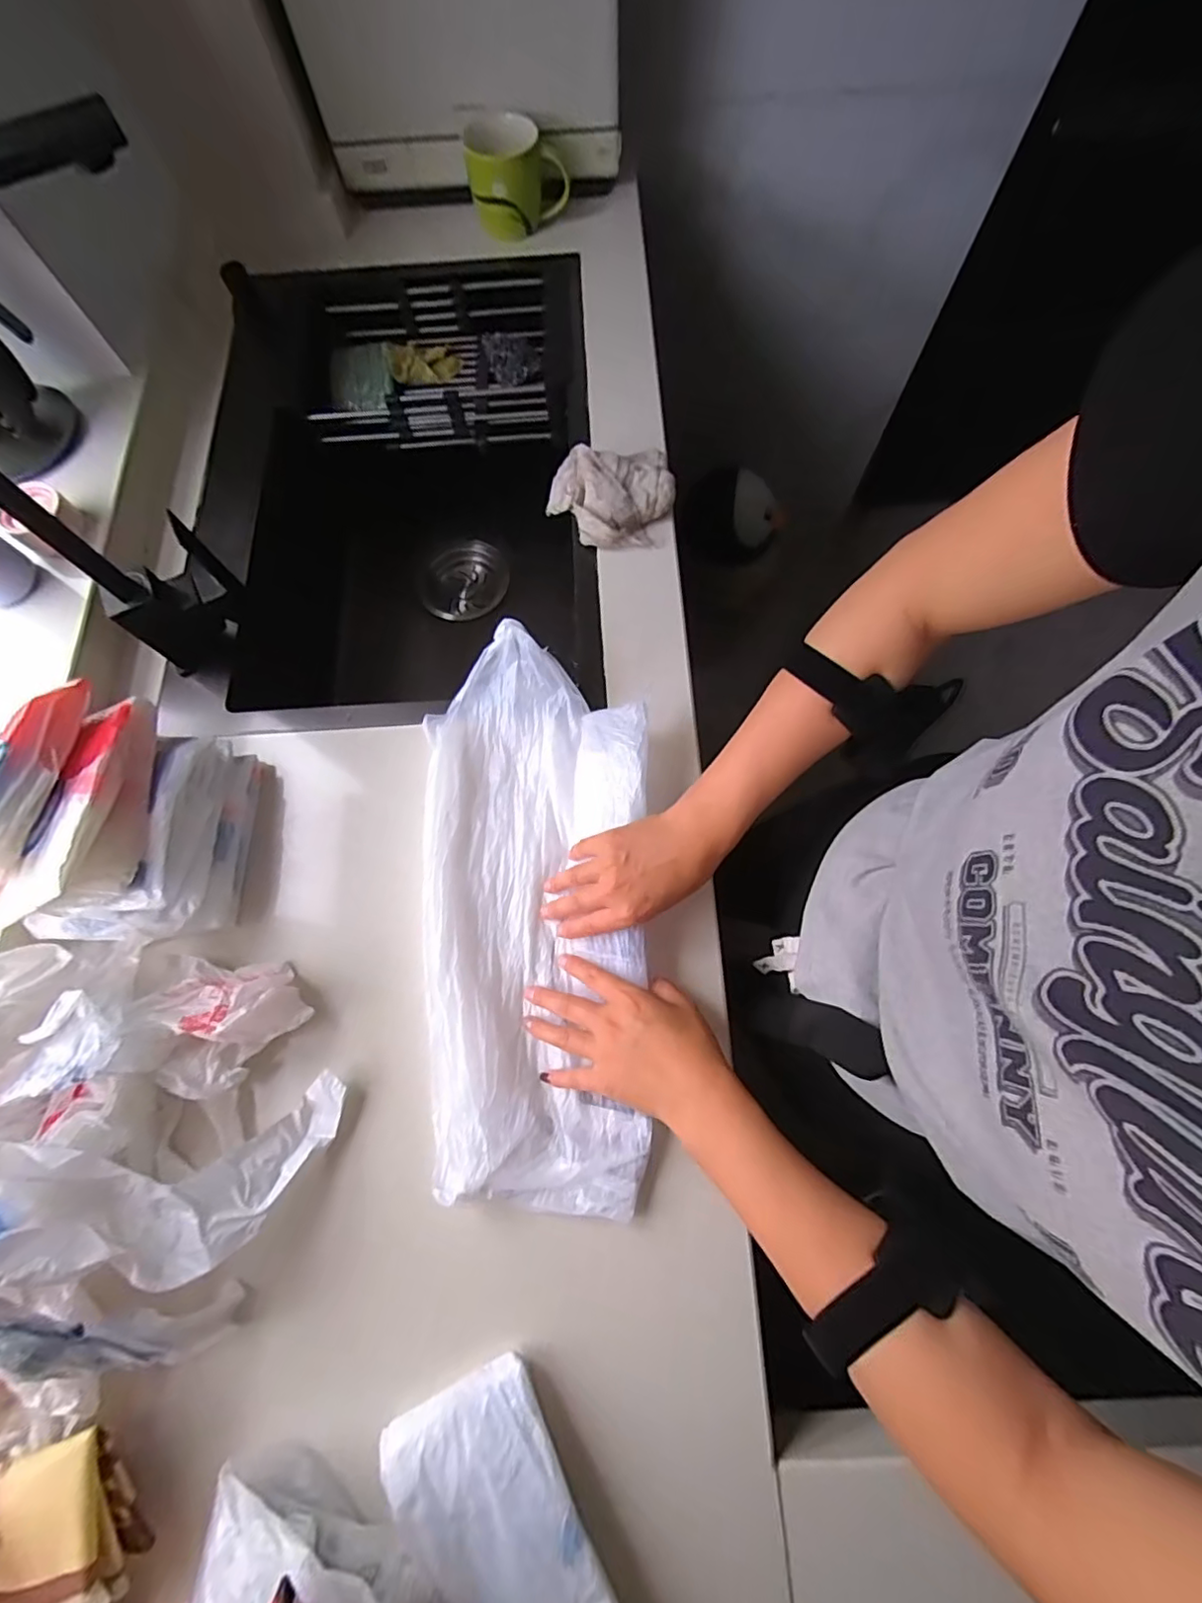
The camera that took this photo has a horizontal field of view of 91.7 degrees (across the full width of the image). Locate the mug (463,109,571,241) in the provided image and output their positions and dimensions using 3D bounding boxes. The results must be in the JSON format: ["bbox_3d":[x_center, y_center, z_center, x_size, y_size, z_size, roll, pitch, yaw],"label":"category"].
[{"bbox_3d":[-0.111,-0.838,0.797,0.121,0.118,0.085,6,73,4],"label":"mug"}]

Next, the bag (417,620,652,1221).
[{"bbox_3d":[-0.057,0.080,0.494,0.189,0.058,0.453,-2,74,2],"label":"bag"}]

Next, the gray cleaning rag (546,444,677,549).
[{"bbox_3d":[0.011,-0.335,0.640,0.135,0.038,0.116,-2,73,2],"label":"gray cleaning rag"}]

